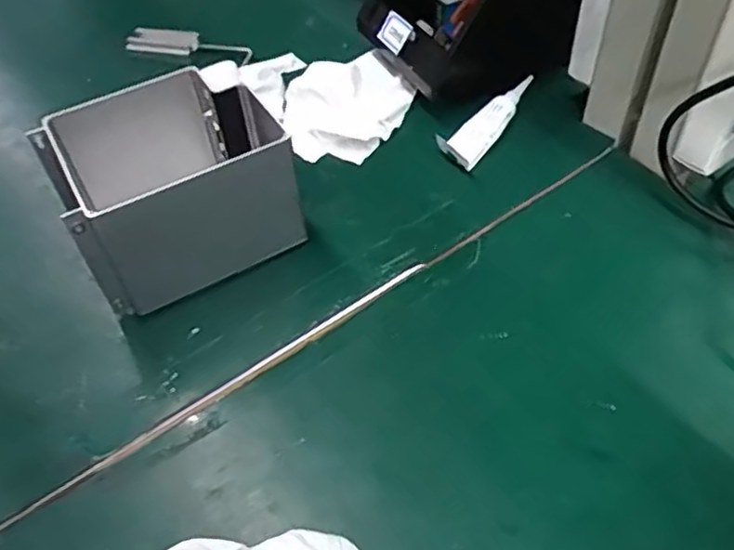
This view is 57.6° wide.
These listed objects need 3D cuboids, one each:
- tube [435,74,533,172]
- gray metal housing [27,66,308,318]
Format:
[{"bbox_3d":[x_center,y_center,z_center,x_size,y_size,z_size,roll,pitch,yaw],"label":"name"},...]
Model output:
[{"bbox_3d":[0.113,-0.144,0.614,0.034,0.015,0.123,29,57,25],"label":"tube"},{"bbox_3d":[-0.144,-0.072,0.513,0.162,0.103,0.133,-24,55,-16],"label":"gray metal housing"}]

